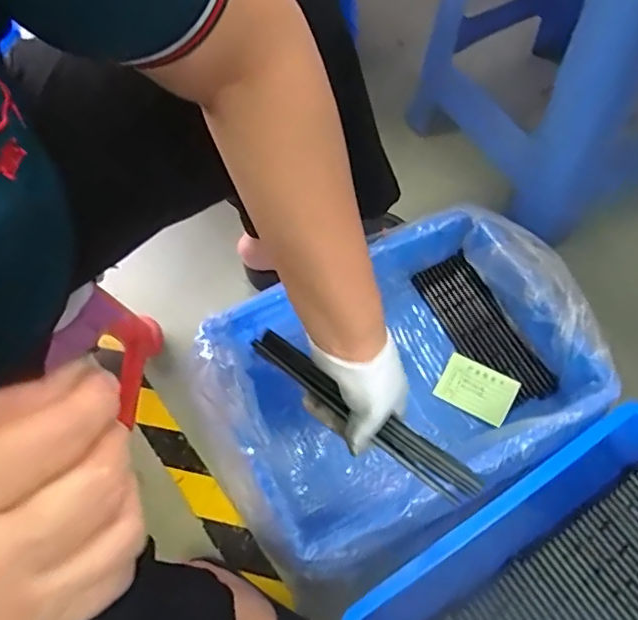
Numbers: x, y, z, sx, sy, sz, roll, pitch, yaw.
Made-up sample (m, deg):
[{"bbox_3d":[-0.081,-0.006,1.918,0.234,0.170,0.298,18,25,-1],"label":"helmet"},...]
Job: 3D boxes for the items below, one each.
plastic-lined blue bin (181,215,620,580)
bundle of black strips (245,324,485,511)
[{"bbox_3d":[0.094,0.083,0.698,0.467,0.111,0.324,-26,64,-9],"label":"plastic-lined blue bin"},{"bbox_3d":[0.036,0.090,0.493,0.221,0.037,0.024,35,71,11],"label":"bundle of black strips"}]

